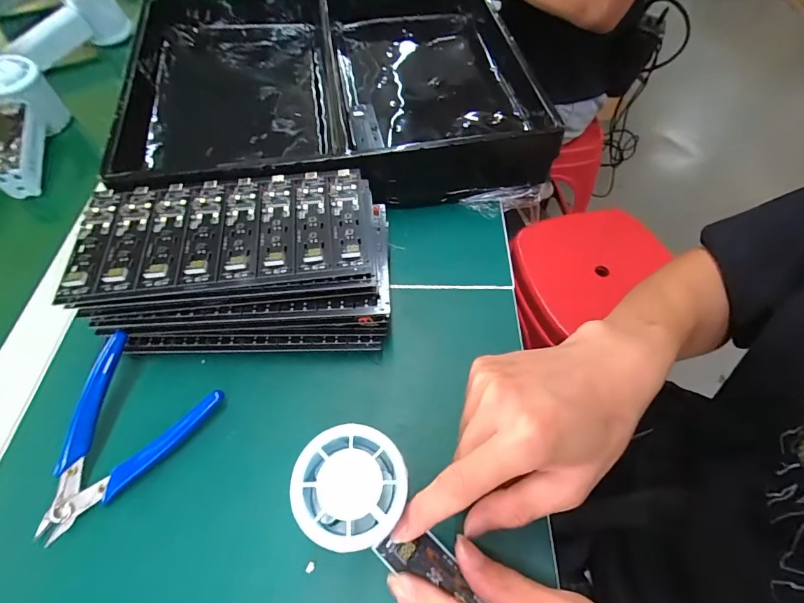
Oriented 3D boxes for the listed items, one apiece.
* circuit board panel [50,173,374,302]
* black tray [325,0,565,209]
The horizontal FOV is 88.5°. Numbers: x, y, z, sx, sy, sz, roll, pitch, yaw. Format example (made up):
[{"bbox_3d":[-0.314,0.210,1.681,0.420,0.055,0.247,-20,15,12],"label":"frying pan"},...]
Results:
[{"bbox_3d":[-0.124,-0.052,0.290,0.197,0.009,0.096,-6,58,-4],"label":"circuit board panel"},{"bbox_3d":[0.026,-0.220,0.430,0.185,0.072,0.275,-8,58,-5],"label":"black tray"}]

